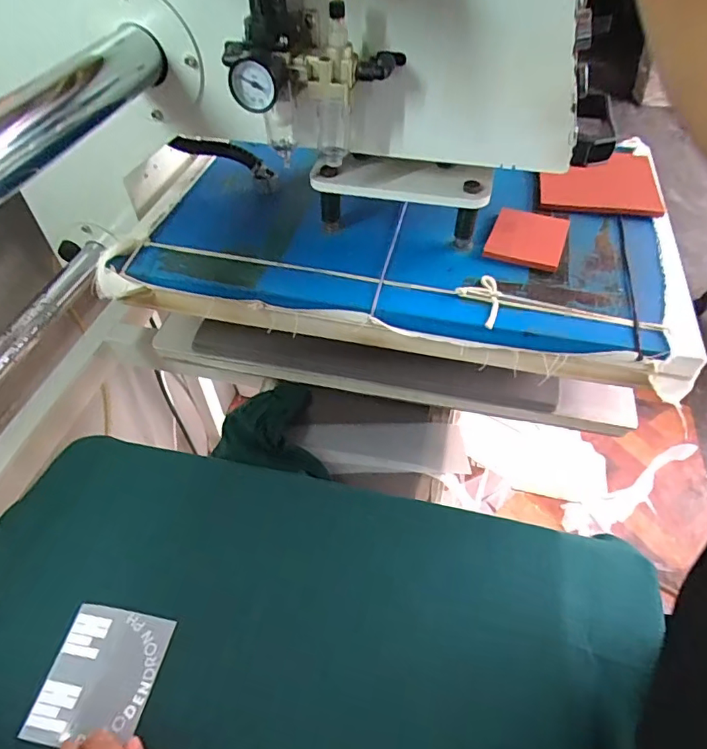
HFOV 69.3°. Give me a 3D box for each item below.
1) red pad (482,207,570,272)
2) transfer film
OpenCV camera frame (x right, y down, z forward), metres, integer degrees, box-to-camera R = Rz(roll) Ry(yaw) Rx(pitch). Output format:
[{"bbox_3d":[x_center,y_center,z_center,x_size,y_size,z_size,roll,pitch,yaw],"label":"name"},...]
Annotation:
[{"bbox_3d":[0.191,-0.151,0.560,0.076,0.010,0.095,17,52,15],"label":"red pad"},{"bbox_3d":[-0.198,0.236,0.403,0.086,0.004,0.093,6,51,8],"label":"transfer film"}]

